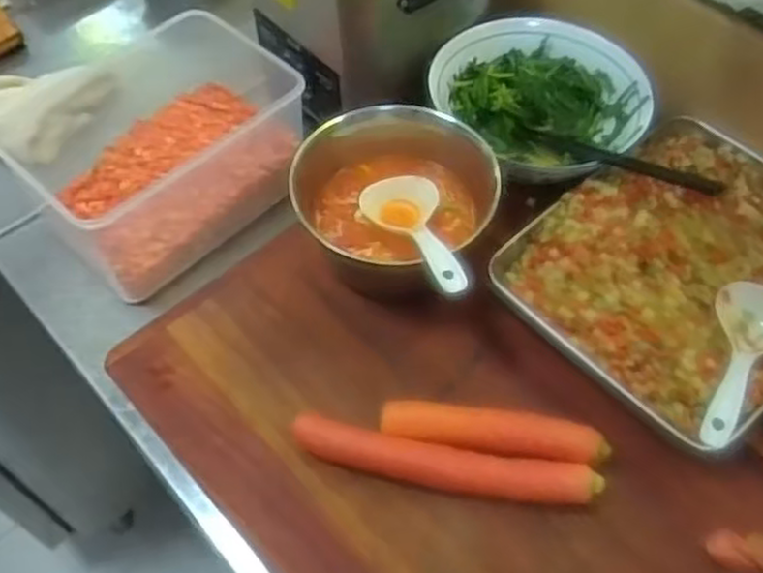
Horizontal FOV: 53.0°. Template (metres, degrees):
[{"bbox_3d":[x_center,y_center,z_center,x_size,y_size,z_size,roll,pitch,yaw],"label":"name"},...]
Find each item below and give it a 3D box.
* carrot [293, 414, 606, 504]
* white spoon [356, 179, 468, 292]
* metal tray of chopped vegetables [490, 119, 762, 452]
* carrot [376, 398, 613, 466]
[{"bbox_3d":[0.048,0.140,0.601,0.236,0.024,0.031,10,56,7],"label":"carrot"},{"bbox_3d":[0.039,-0.046,0.650,0.067,0.031,0.172,-17,33,-11],"label":"white spoon"},{"bbox_3d":[0.276,-0.021,0.692,0.303,0.047,0.246,-39,63,-23],"label":"metal tray of chopped vegetables"},{"bbox_3d":[0.090,0.116,0.614,0.174,0.030,0.035,7,56,6],"label":"carrot"}]

